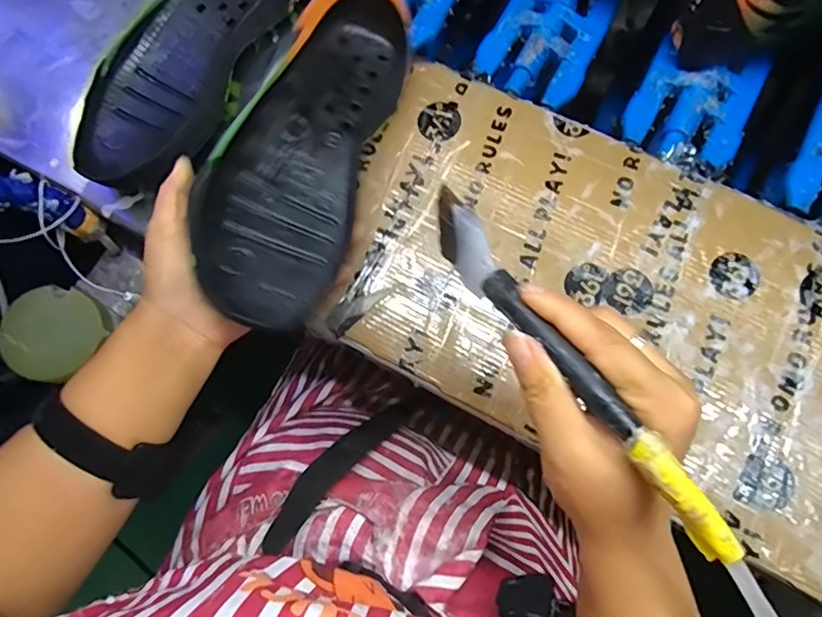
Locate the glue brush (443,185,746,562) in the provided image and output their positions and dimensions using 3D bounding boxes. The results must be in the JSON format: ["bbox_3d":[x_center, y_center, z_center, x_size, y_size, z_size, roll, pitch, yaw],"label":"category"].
[{"bbox_3d":[0.063,0.018,0.223,0.018,0.021,0.186,-32,61,-7],"label":"glue brush"}]

